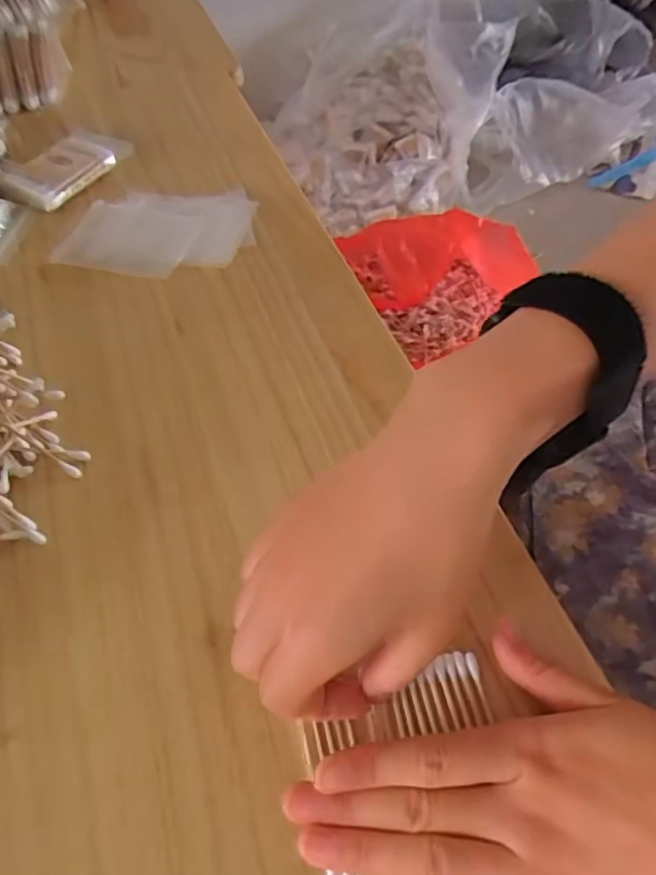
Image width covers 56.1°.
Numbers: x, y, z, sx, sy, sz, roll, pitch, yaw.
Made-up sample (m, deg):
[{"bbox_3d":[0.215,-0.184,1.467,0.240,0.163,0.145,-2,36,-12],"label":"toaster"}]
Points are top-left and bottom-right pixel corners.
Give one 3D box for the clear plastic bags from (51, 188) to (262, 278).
[{"bbox_3d":[-0.126,-0.147,0.440,0.143,0.008,0.082,-6,56,-1],"label":"clear plastic bags"}]

